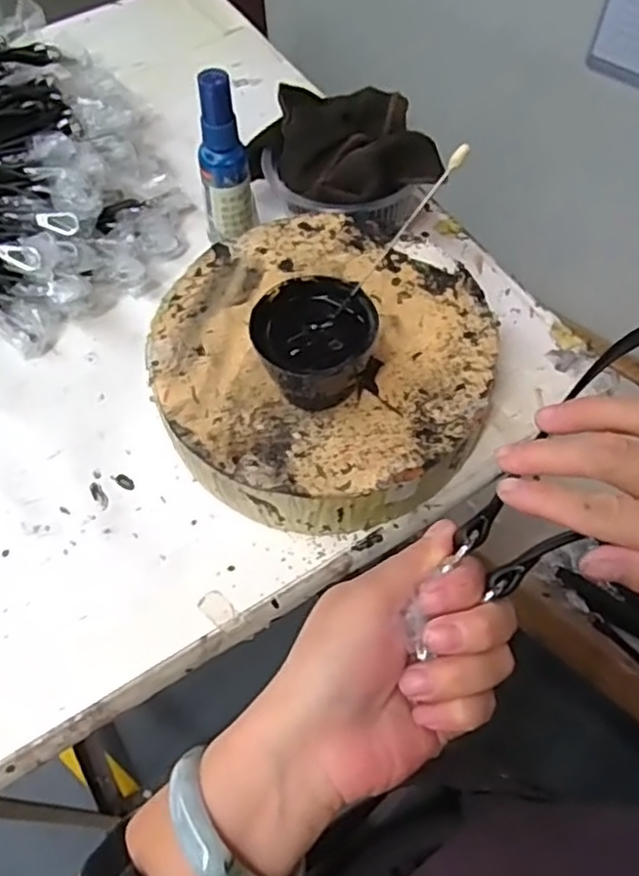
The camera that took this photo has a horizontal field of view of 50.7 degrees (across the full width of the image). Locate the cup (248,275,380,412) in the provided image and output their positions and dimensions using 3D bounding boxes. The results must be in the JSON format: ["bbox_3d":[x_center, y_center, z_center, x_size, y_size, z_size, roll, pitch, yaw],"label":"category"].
[{"bbox_3d":[-0.003,-0.048,0.359,0.064,0.046,0.059,-29,62,-14],"label":"cup"}]

